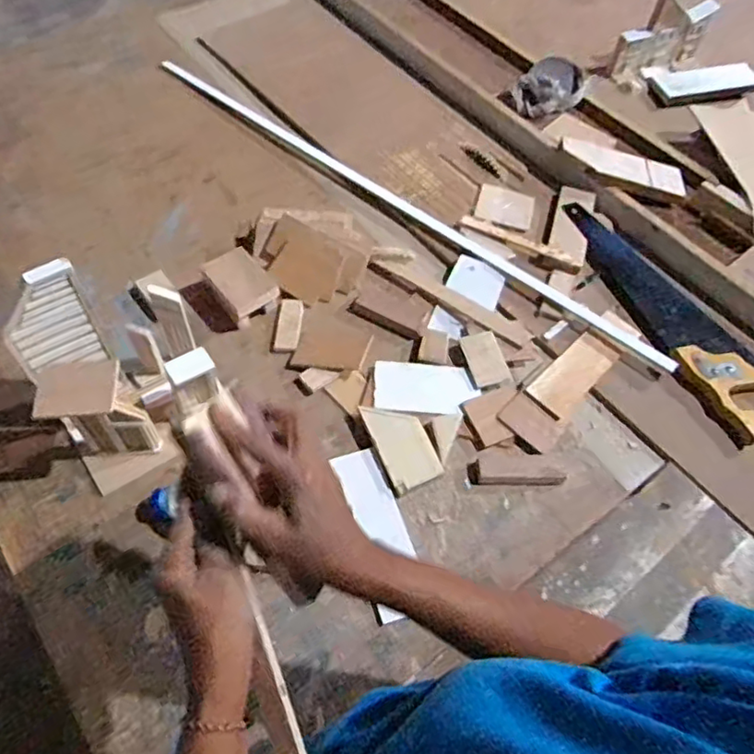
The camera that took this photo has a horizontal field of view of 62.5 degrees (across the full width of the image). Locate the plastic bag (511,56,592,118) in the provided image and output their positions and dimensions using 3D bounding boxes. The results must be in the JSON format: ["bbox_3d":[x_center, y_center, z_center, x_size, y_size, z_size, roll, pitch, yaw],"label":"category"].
[{"bbox_3d":[0.289,-0.476,1.029,0.125,0.052,0.102,6,57,1],"label":"plastic bag"}]

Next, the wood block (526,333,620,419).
[{"bbox_3d":[0.240,-0.005,0.758,0.053,0.016,0.121,41,64,20],"label":"wood block"}]

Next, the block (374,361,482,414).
[{"bbox_3d":[0.058,0.014,0.739,0.119,0.007,0.065,5,57,0],"label":"block"}]

